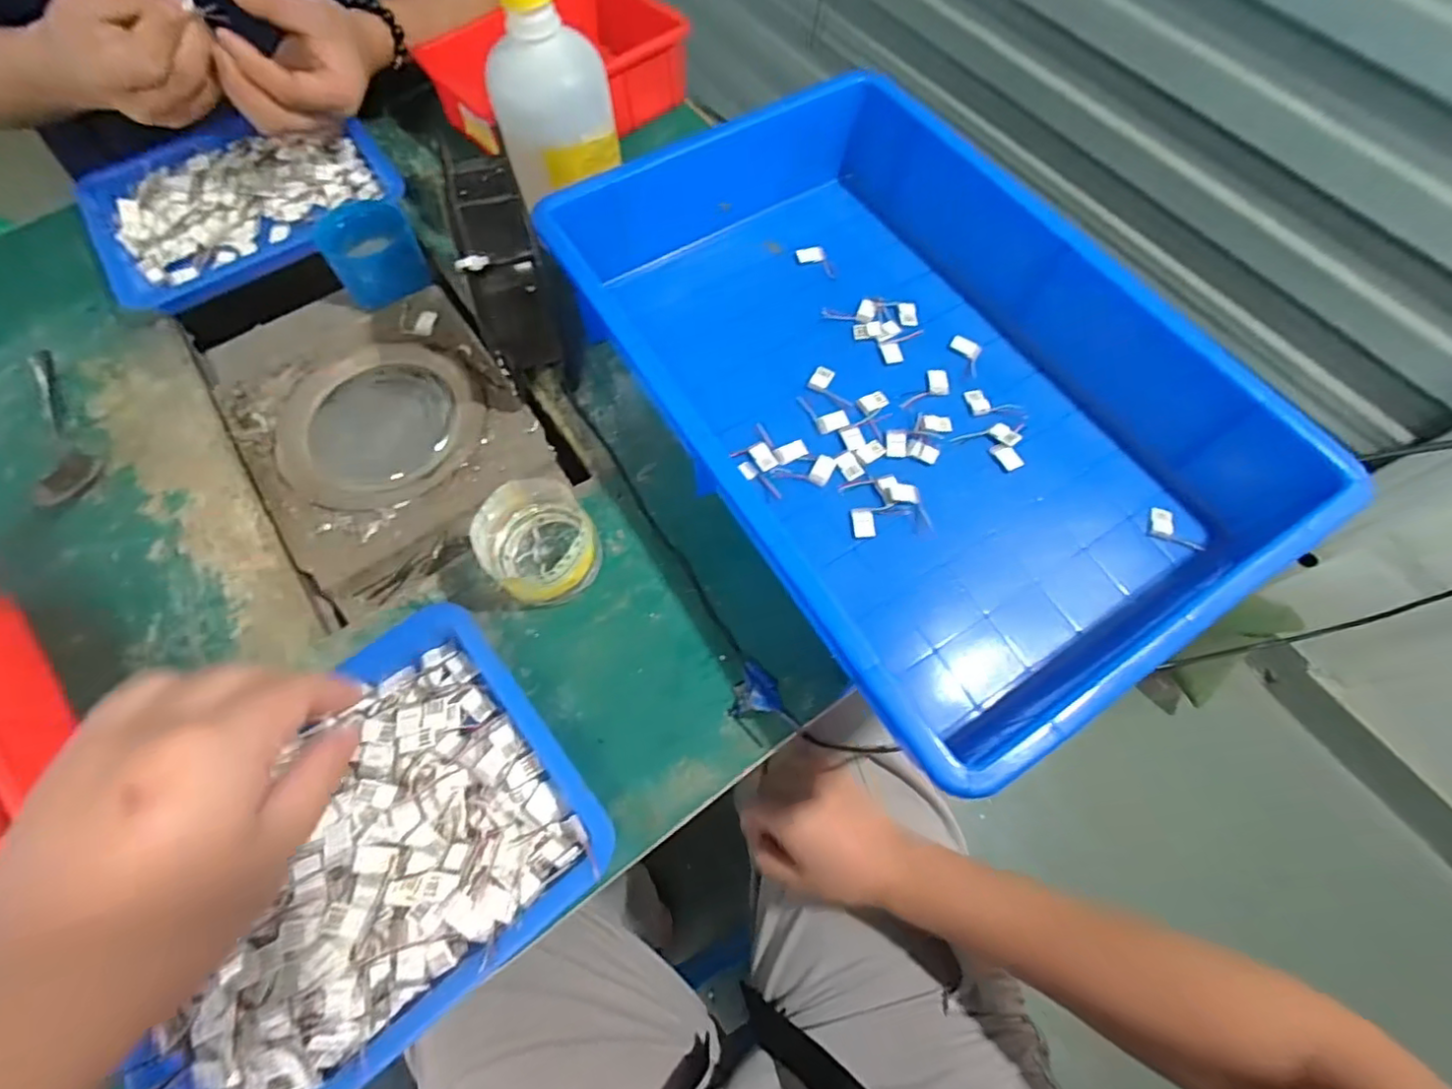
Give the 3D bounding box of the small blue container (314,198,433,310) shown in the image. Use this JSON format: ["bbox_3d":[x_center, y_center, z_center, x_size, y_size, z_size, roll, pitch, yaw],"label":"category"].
[{"bbox_3d":[-0.273,-0.225,0.479,0.067,0.052,0.058,-28,72,-9],"label":"small blue container"}]

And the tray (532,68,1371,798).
[{"bbox_3d":[0.109,-0.107,0.410,0.295,0.101,0.441,-31,71,-12],"label":"tray"}]

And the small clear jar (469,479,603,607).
[{"bbox_3d":[-0.107,0.003,0.358,0.063,0.049,0.065,0,67,0],"label":"small clear jar"}]

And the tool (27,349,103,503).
[{"bbox_3d":[-0.473,-0.087,0.432,0.034,0.008,0.148,-33,71,-13],"label":"tool"}]

